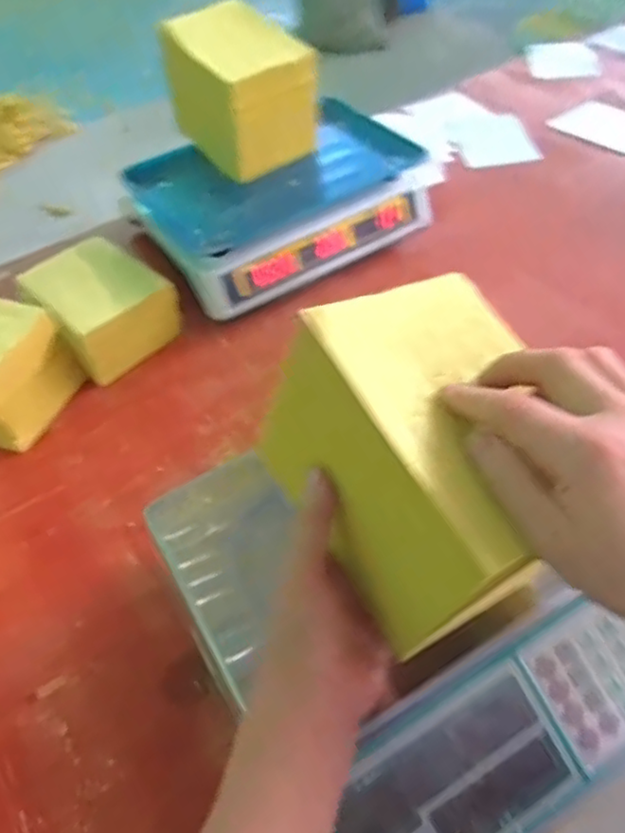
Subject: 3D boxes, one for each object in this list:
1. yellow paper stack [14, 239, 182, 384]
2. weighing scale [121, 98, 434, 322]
[{"bbox_3d":[-0.250,-0.131,0.764,0.128,0.075,0.158,-36,57,-23],"label":"yellow paper stack"},{"bbox_3d":[-0.042,-0.276,0.817,0.321,0.099,0.223,-29,54,-16],"label":"weighing scale"}]

